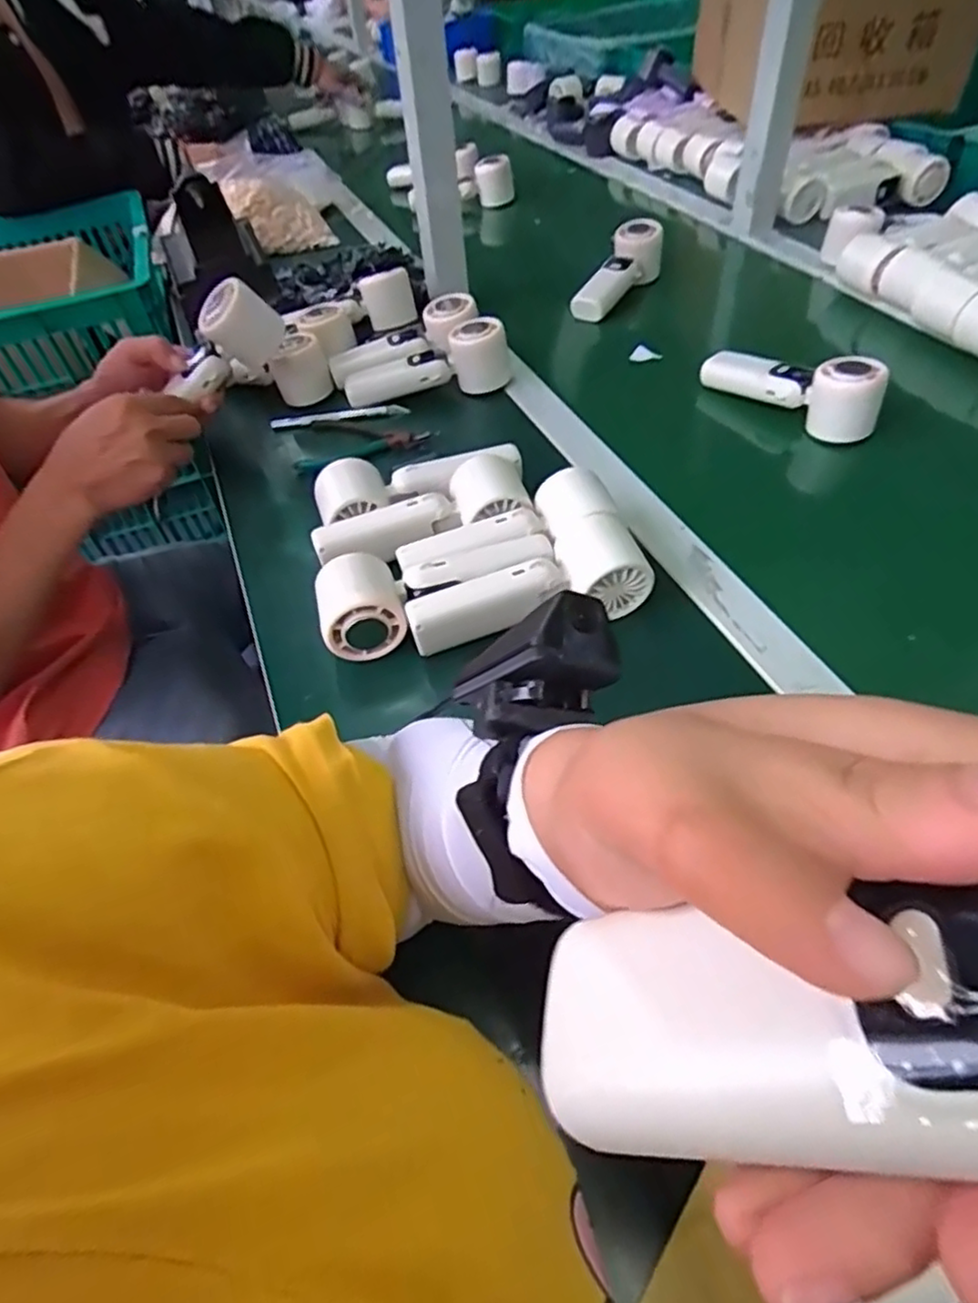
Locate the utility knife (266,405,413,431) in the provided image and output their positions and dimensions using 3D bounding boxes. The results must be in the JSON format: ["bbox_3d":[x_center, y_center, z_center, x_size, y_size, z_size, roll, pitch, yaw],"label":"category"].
[{"bbox_3d":[-0.154,-0.242,0.692,0.140,0.006,0.015,-8,49,-2],"label":"utility knife"}]

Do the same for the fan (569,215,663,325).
[{"bbox_3d":[0.160,-0.468,0.835,0.059,0.049,0.180,26,70,26],"label":"fan"}]

